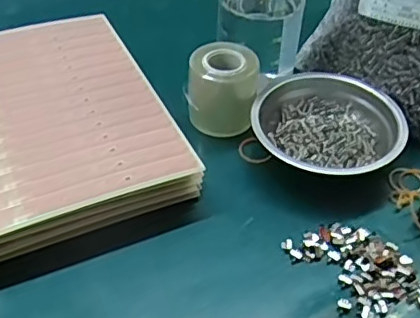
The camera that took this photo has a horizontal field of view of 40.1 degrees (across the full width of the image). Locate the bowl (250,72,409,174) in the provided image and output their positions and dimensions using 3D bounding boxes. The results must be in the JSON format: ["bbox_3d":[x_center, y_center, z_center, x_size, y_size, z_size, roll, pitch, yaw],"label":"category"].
[{"bbox_3d":[0.100,-0.023,0.501,0.122,0.041,0.118,1,43,-1],"label":"bowl"}]

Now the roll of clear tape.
[{"bbox_3d":[0.012,-0.061,0.521,0.061,0.069,0.061,1,43,-1],"label":"roll of clear tape"}]

